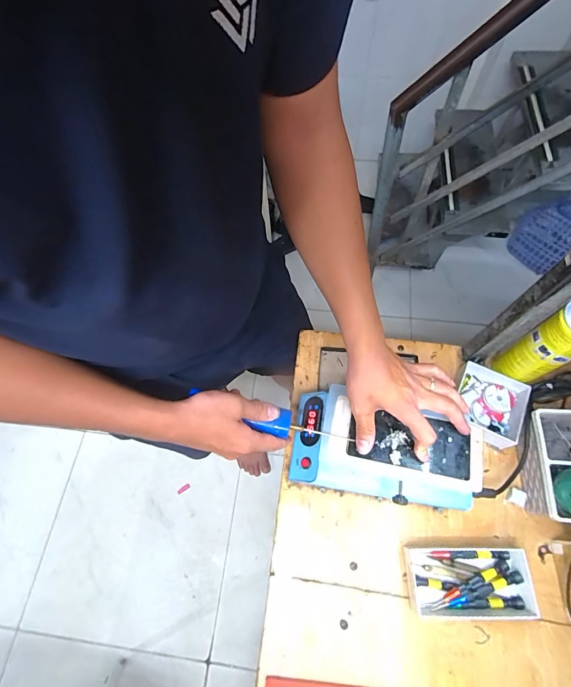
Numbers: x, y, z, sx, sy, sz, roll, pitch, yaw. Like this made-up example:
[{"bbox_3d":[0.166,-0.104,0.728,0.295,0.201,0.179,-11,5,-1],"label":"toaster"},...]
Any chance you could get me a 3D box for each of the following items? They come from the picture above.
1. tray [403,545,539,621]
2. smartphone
[{"bbox_3d":[0.249,0.328,0.489,0.156,0.035,0.091,-2,66,1],"label":"tray"},{"bbox_3d":[0.155,0.127,0.450,0.149,0.009,0.065,6,67,6],"label":"smartphone"}]

